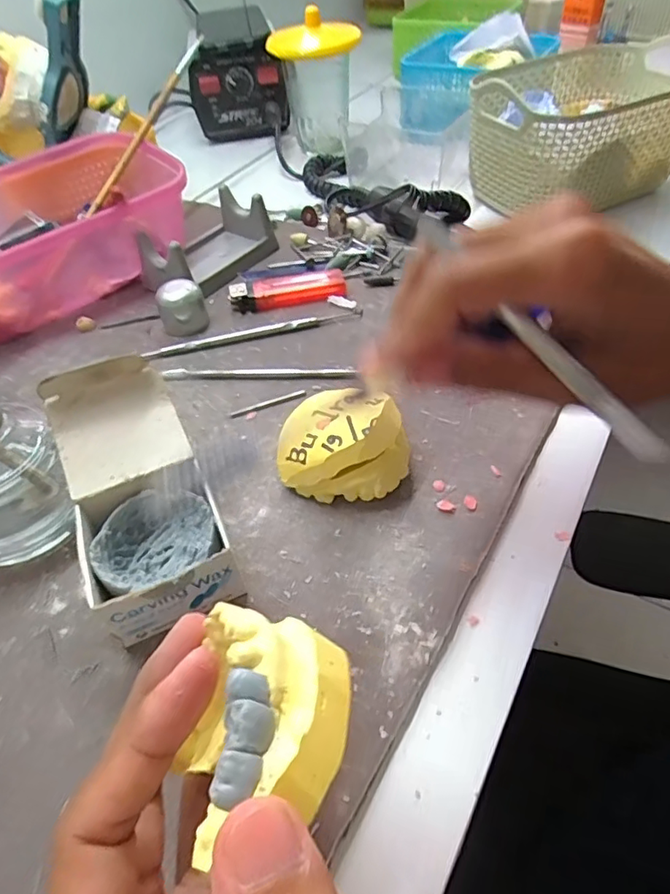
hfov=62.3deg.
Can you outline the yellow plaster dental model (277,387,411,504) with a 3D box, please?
[{"bbox_3d":[0.005,-0.002,0.264,0.059,0.039,0.045,3,49,7],"label":"yellow plaster dental model"}]

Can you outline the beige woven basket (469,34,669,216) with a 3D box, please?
[{"bbox_3d":[0.198,-0.253,0.441,0.174,0.077,0.122,-20,51,-13],"label":"beige woven basket"}]

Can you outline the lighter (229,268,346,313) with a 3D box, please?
[{"bbox_3d":[-0.033,-0.109,0.383,0.078,0.009,0.031,-13,49,-7],"label":"lighter"}]

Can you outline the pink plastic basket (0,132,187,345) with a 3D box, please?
[{"bbox_3d":[-0.204,-0.153,0.400,0.127,0.064,0.186,31,58,27],"label":"pink plastic basket"}]

